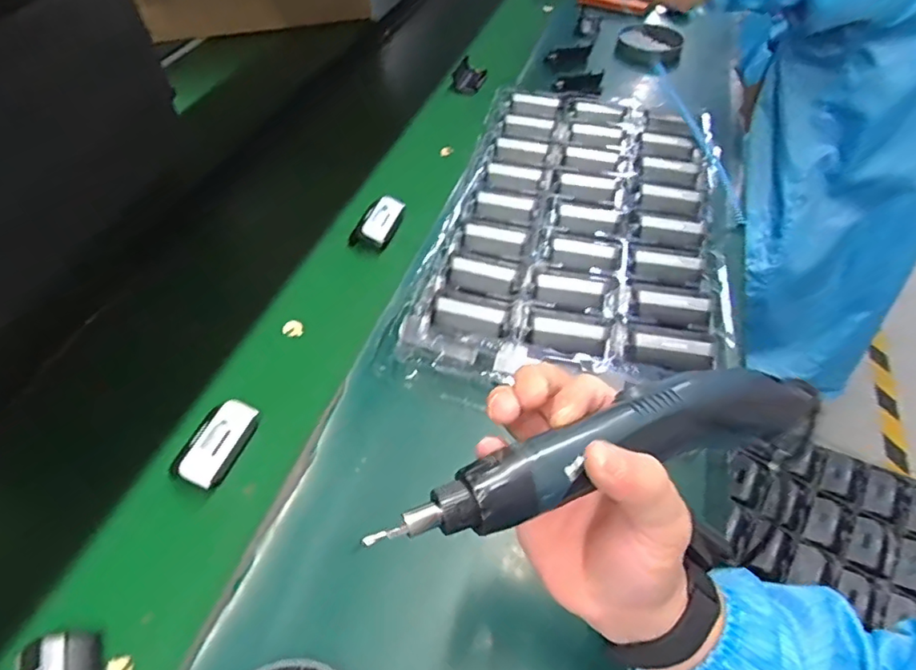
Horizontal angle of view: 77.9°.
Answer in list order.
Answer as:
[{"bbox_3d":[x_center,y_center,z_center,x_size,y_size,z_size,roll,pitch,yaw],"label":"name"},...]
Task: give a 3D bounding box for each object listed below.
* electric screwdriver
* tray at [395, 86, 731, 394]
[{"bbox_3d":[0.073,0.051,0.266,0.222,0.028,0.036,-14,54,-17],"label":"electric screwdriver"},{"bbox_3d":[0.147,-0.145,0.644,0.295,0.042,0.490,14,52,7],"label":"tray"}]

